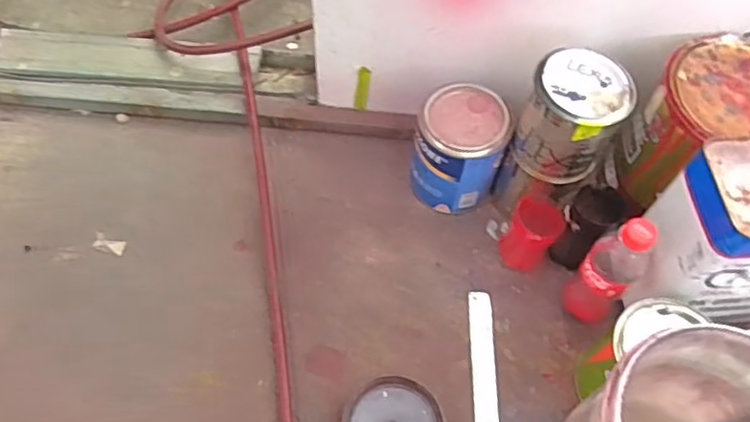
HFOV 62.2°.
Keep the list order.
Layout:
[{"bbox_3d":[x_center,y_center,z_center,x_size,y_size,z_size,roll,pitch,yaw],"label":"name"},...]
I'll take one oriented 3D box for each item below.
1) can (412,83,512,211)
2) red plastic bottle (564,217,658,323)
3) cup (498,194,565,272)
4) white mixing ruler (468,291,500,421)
[{"bbox_3d":[0.101,-0.071,0.758,0.102,0.134,0.101,1,62,-1],"label":"can"},{"bbox_3d":[0.244,0.070,0.659,0.050,0.187,0.056,-40,70,-20],"label":"red plastic bottle"},{"bbox_3d":[0.185,0.028,0.740,0.054,0.089,0.069,28,65,13],"label":"cup"},{"bbox_3d":[0.123,0.222,0.685,0.028,0.004,0.277,3,60,-2],"label":"white mixing ruler"}]

